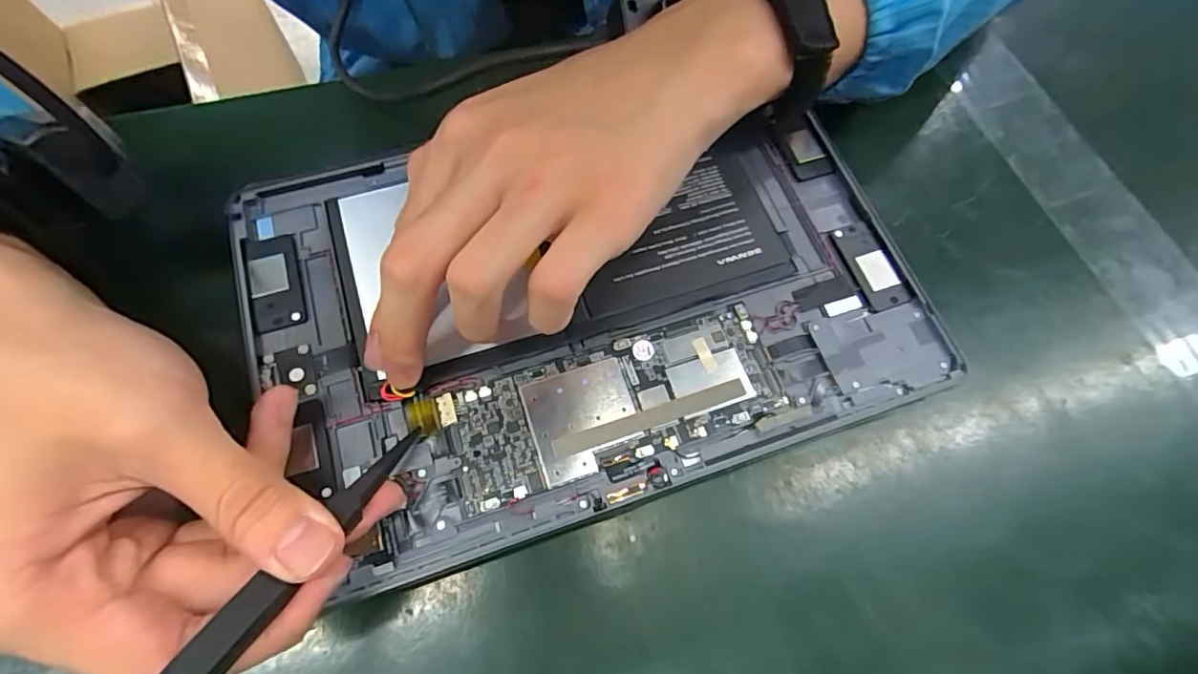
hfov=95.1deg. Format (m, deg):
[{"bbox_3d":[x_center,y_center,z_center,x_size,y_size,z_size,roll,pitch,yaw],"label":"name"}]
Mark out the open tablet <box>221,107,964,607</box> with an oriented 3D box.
[{"bbox_3d":[-0.004,-0.017,0.219,0.253,0.008,0.163,-15,68,-9],"label":"open tablet"}]

